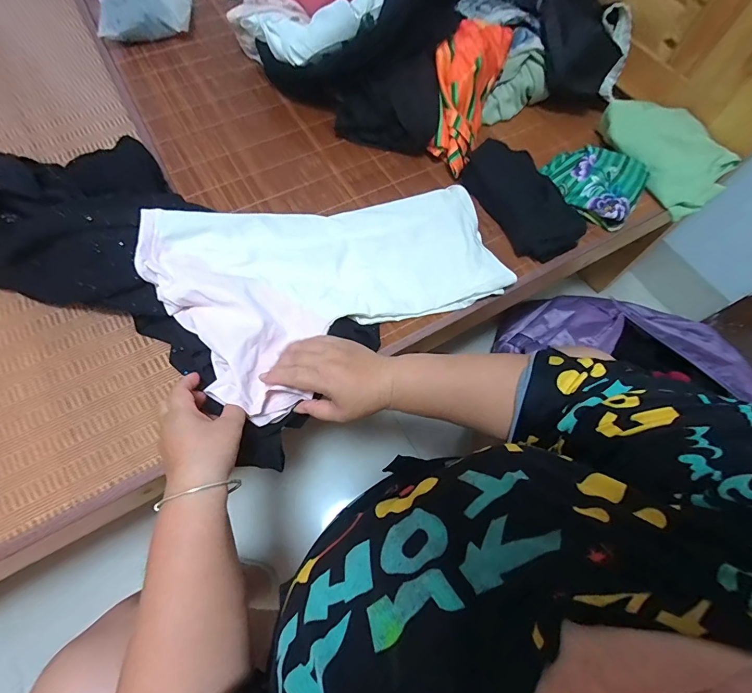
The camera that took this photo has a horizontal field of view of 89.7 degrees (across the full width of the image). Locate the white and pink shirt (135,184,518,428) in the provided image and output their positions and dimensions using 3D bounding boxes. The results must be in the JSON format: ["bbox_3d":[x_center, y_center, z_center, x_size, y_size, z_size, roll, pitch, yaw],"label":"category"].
[{"bbox_3d":[-0.044,-0.117,0.501,0.430,0.092,0.277,-30,71,-13],"label":"white and pink shirt"}]

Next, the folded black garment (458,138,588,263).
[{"bbox_3d":[0.215,-0.220,0.555,0.101,0.051,0.208,-27,71,-14],"label":"folded black garment"}]

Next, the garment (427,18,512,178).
[{"bbox_3d":[0.138,-0.401,0.621,0.104,0.073,0.241,16,89,5],"label":"garment"}]

